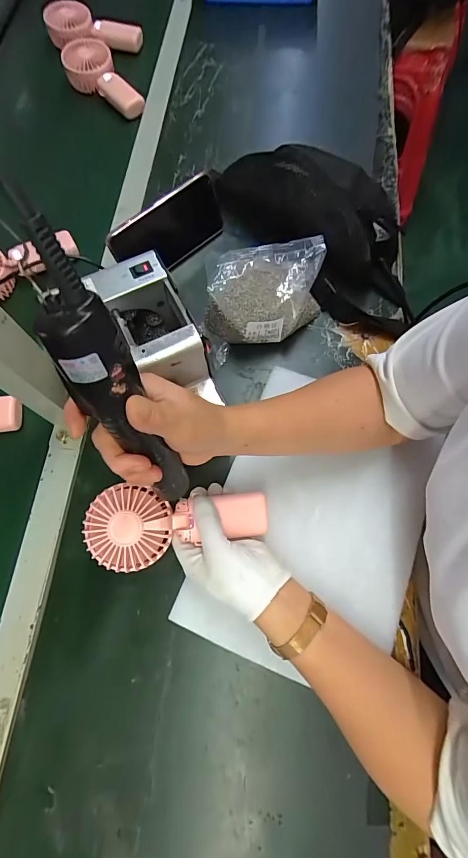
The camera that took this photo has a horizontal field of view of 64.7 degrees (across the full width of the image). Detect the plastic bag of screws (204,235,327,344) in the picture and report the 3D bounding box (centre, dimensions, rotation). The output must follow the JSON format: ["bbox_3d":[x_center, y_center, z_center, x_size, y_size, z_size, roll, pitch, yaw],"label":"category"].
[{"bbox_3d":[0.040,-0.163,0.467,0.156,0.098,0.086,-12,71,-4],"label":"plastic bag of screws"}]

